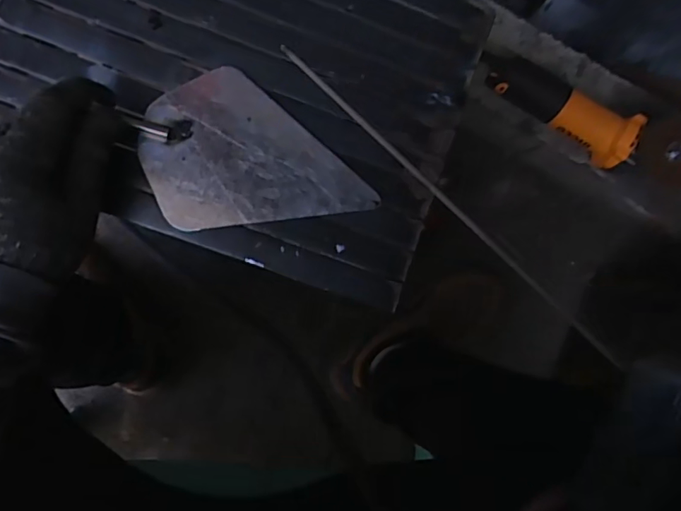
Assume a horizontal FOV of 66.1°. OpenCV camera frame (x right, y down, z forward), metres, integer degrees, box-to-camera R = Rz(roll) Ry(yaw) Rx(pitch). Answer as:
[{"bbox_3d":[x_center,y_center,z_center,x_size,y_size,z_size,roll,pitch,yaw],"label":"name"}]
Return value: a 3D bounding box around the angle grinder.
[{"bbox_3d":[0.297,-0.196,0.704,0.211,0.073,0.066,36,86,10],"label":"angle grinder"}]

